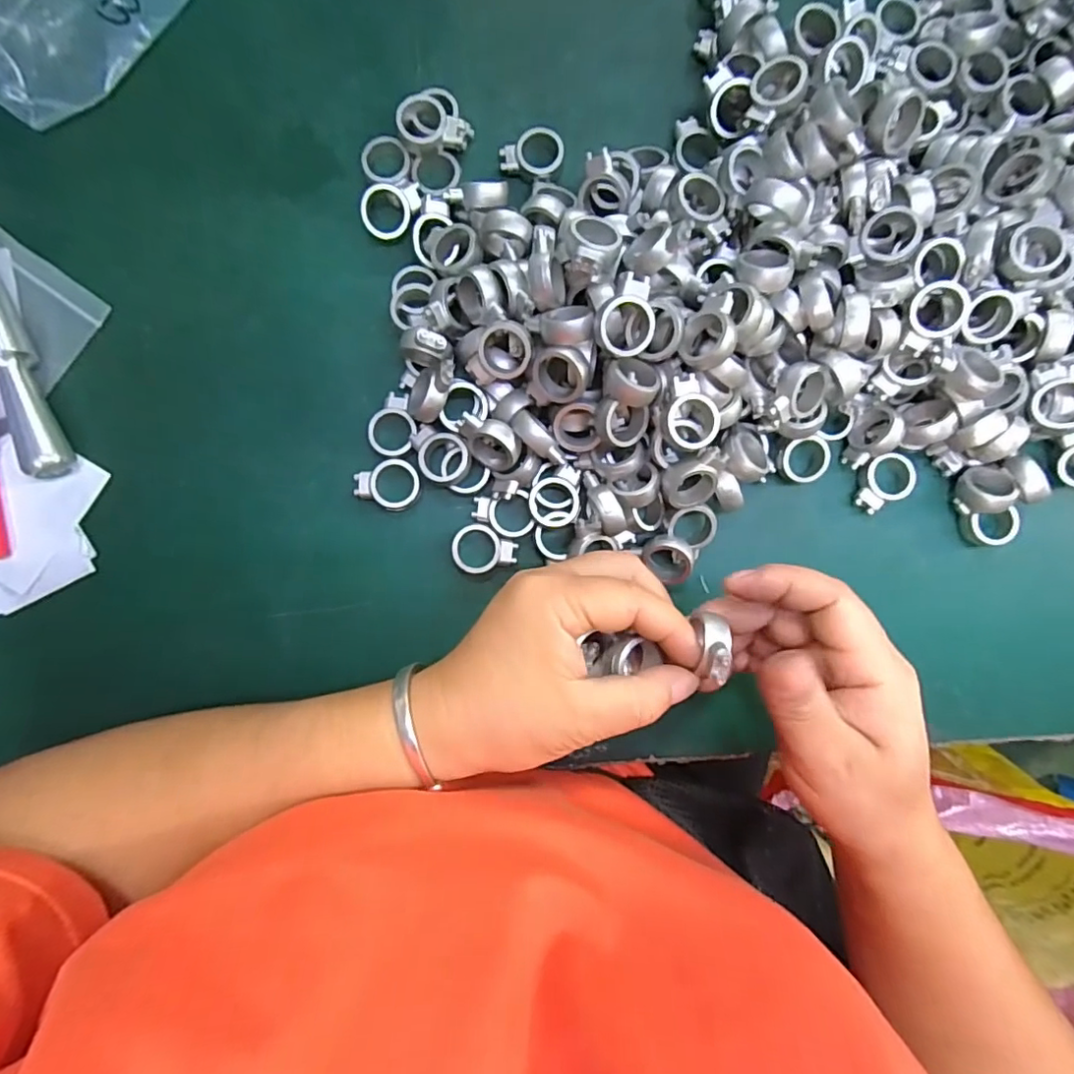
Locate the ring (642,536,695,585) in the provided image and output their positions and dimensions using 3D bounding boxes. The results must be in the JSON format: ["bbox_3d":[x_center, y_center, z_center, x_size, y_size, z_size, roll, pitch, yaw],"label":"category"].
[{"bbox_3d":[0.067,0.012,0.290,0.024,0.015,0.024,0,89,-2],"label":"ring"}]

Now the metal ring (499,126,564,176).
[{"bbox_3d":[-0.003,-0.207,0.301,0.034,0.014,0.026,-12,89,-2],"label":"metal ring"}]

